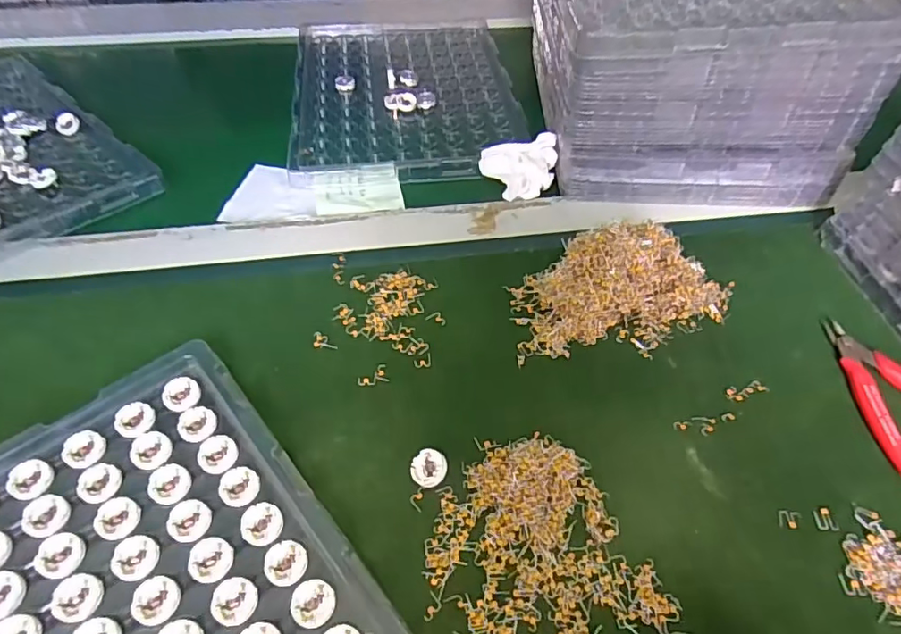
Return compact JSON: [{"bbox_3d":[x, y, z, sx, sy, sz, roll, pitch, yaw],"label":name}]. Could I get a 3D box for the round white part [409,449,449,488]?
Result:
[{"bbox_3d":[-0.014,0.096,0.349,0.023,0.006,0.024,19,73,21],"label":"round white part"}]

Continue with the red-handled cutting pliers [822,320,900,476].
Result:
[{"bbox_3d":[0.321,0.052,0.397,0.080,0.014,0.123,-9,51,-10],"label":"red-handled cutting pliers"}]

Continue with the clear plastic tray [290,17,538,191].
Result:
[{"bbox_3d":[-0.055,-0.284,0.667,0.260,0.014,0.359,-5,51,-6],"label":"clear plastic tray"}]

